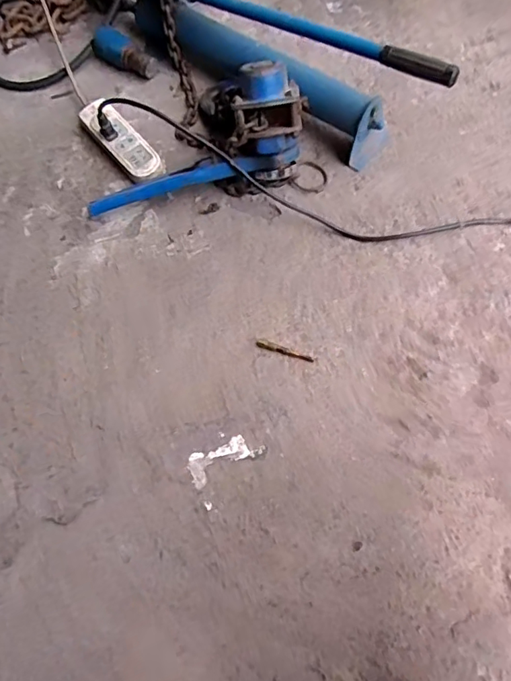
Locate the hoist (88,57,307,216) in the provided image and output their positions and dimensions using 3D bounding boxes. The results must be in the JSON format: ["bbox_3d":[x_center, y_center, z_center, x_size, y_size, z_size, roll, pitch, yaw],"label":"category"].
[{"bbox_3d":[-0.090,-0.296,0.746,0.335,0.167,0.144,-12,69,-3],"label":"hoist"}]

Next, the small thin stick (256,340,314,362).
[{"bbox_3d":[0.040,0.015,0.708,0.079,0.005,0.011,17,71,8],"label":"small thin stick"}]

